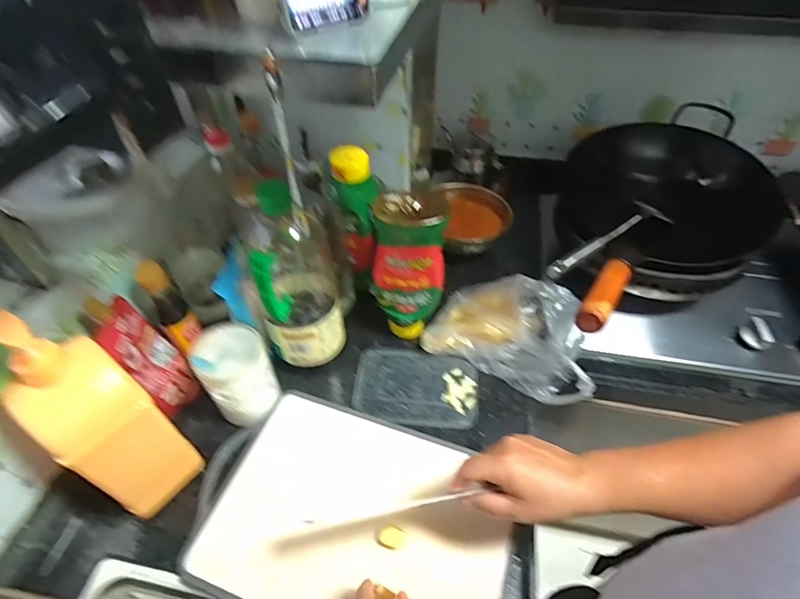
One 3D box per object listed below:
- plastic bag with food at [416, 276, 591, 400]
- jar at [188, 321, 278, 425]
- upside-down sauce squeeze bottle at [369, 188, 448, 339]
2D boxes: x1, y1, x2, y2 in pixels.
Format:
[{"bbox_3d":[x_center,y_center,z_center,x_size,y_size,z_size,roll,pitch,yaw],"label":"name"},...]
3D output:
[{"bbox_3d":[0.151,0.046,0.613,0.220,0.134,0.138,17,50,15],"label":"plastic bag with food"},{"bbox_3d":[-0.212,0.098,0.566,0.080,0.108,0.087,0,48,0],"label":"jar"},{"bbox_3d":[0.010,-0.036,0.610,0.096,0.247,0.050,-4,48,-4],"label":"upside-down sauce squeeze bottle"}]

